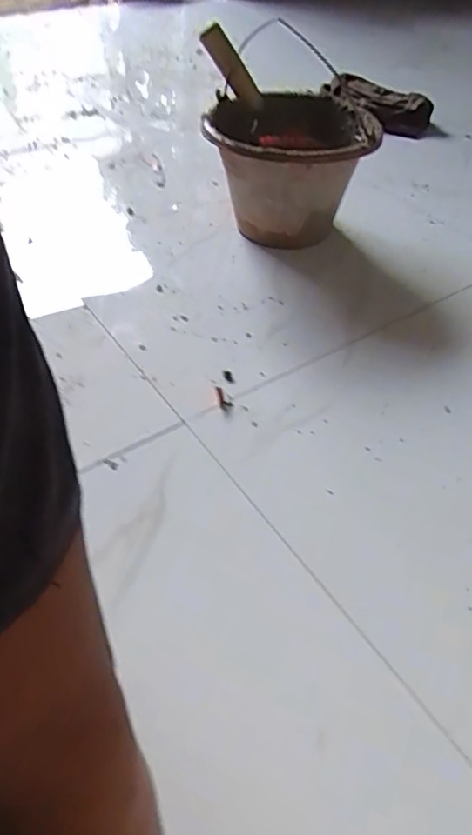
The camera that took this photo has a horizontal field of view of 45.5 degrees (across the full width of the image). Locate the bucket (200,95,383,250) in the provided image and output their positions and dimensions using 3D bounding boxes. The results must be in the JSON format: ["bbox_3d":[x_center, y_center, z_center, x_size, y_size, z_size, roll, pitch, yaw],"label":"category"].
[{"bbox_3d":[0.073,-0.369,0.861,0.223,0.165,0.238,1,46,-1],"label":"bucket"}]

